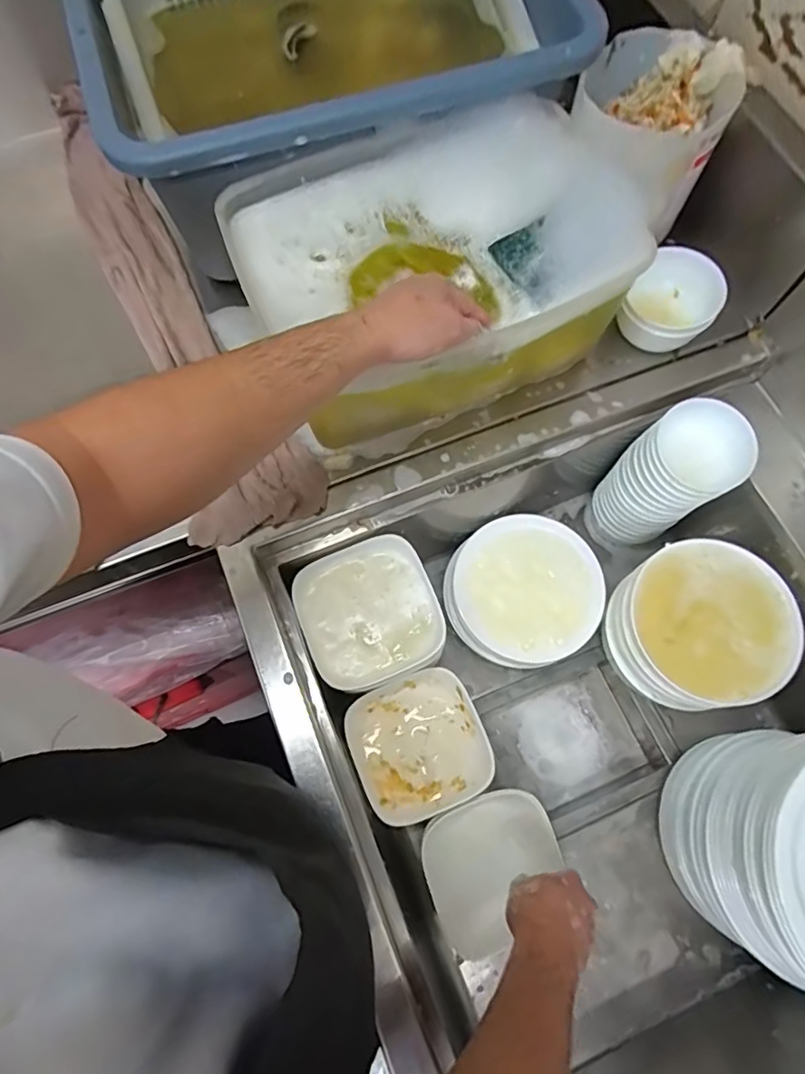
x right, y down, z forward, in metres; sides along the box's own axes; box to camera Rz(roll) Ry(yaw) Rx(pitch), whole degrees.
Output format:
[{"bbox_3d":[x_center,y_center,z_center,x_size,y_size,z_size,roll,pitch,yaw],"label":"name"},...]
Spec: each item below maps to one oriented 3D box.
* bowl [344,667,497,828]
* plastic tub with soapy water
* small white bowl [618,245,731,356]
[{"bbox_3d":[0.018,0.243,0.655,0.149,0.039,0.147,-23,72,-8],"label":"bowl"},{"bbox_3d":[0.031,-0.265,0.579,0.356,0.165,0.245,-16,72,-5],"label":"plastic tub with soapy water"},{"bbox_3d":[0.305,-0.265,0.636,0.094,0.058,0.102,0,71,0],"label":"small white bowl"}]

